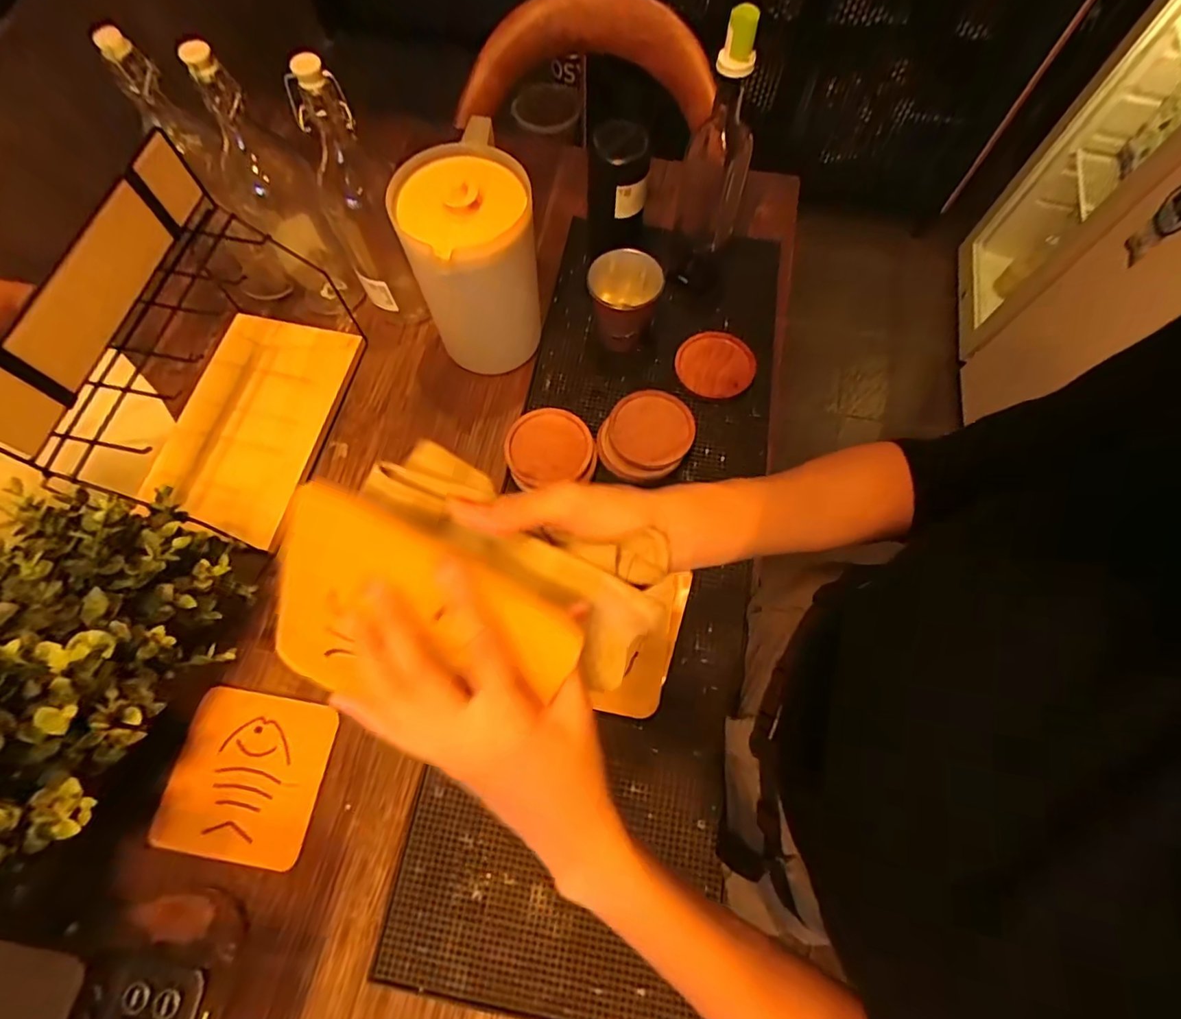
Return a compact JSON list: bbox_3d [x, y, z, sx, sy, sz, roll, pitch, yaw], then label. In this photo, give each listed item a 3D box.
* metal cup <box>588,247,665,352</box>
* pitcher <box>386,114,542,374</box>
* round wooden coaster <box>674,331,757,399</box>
[{"bbox_3d":[0.045,-0.250,0.675,0.085,0.101,0.085,0,69,0],"label":"metal cup"},{"bbox_3d":[-0.124,-0.281,0.615,0.123,0.230,0.169,-11,69,-4],"label":"pitcher"},{"bbox_3d":[0.158,-0.182,0.689,0.098,0.017,0.090,0,69,0],"label":"round wooden coaster"}]

